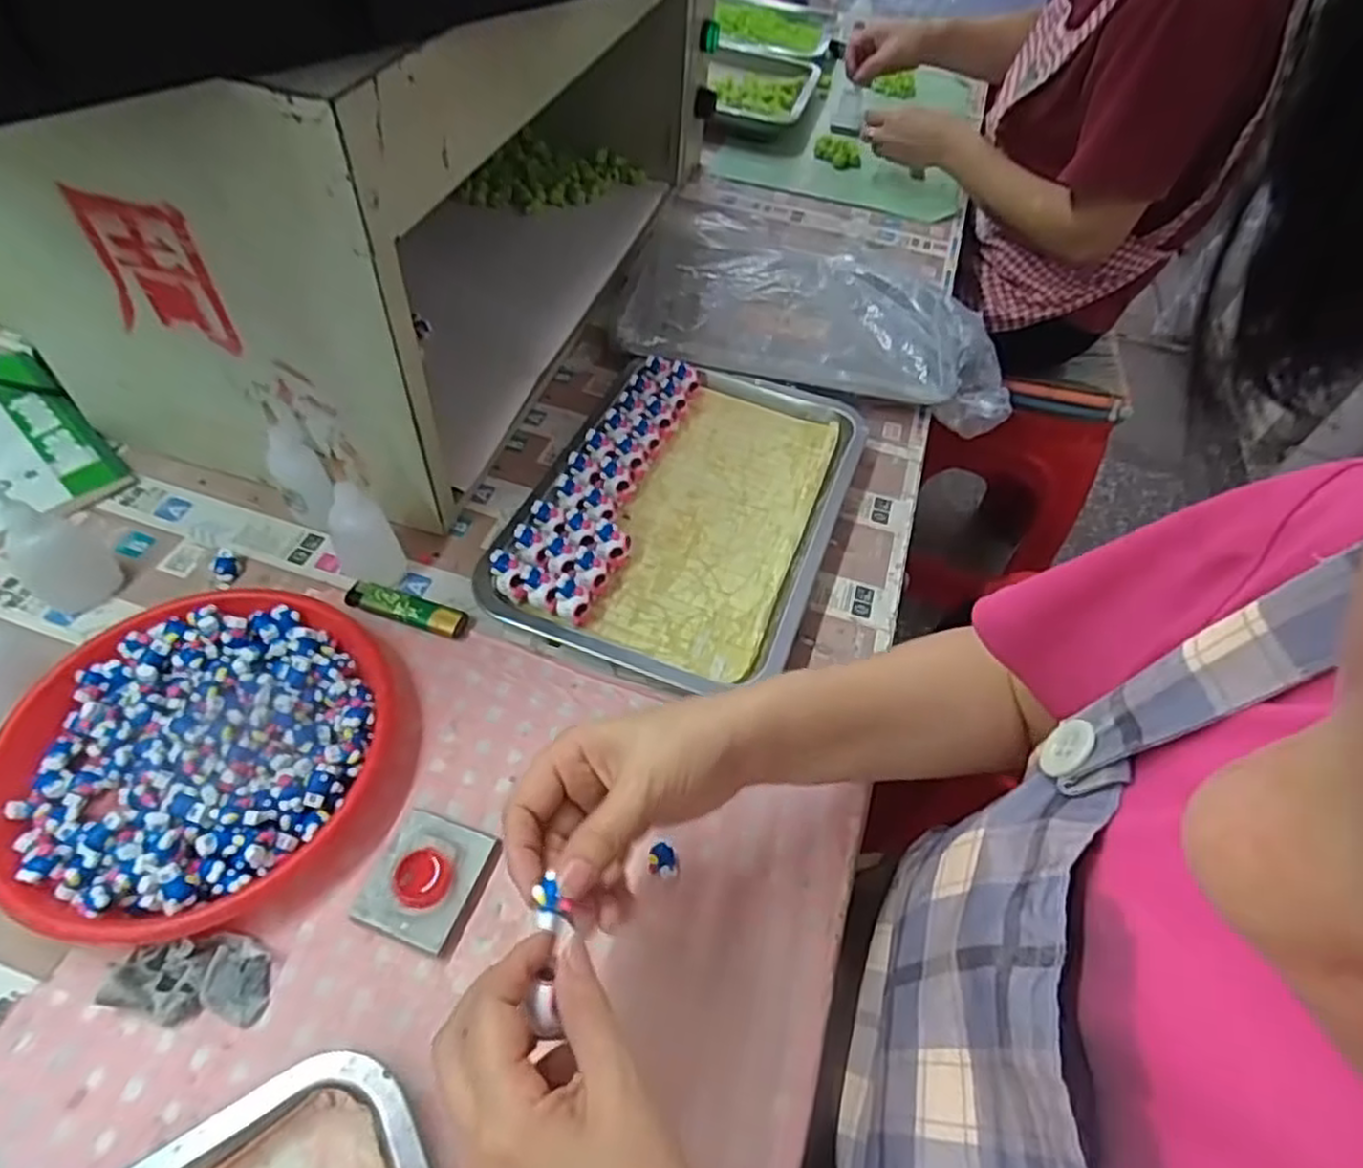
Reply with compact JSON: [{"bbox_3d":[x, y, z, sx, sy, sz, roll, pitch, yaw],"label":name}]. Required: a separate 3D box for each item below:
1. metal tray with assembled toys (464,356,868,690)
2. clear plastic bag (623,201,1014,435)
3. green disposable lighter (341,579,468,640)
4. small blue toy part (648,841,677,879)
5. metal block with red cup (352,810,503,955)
[{"bbox_3d":[0.008,-0.061,0.560,0.209,0.030,0.303,19,52,9],"label":"metal tray with assembled toys"},{"bbox_3d":[0.132,-0.277,0.723,0.354,0.057,0.263,11,52,2],"label":"clear plastic bag"},{"bbox_3d":[-0.184,0.015,0.491,0.085,0.013,0.021,17,52,7],"label":"green disposable lighter"},{"bbox_3d":[-0.010,0.150,0.402,0.015,0.009,0.016,9,52,1],"label":"small blue toy part"},{"bbox_3d":[-0.132,0.153,0.387,0.052,0.016,0.062,20,53,10],"label":"metal block with red cup"}]

